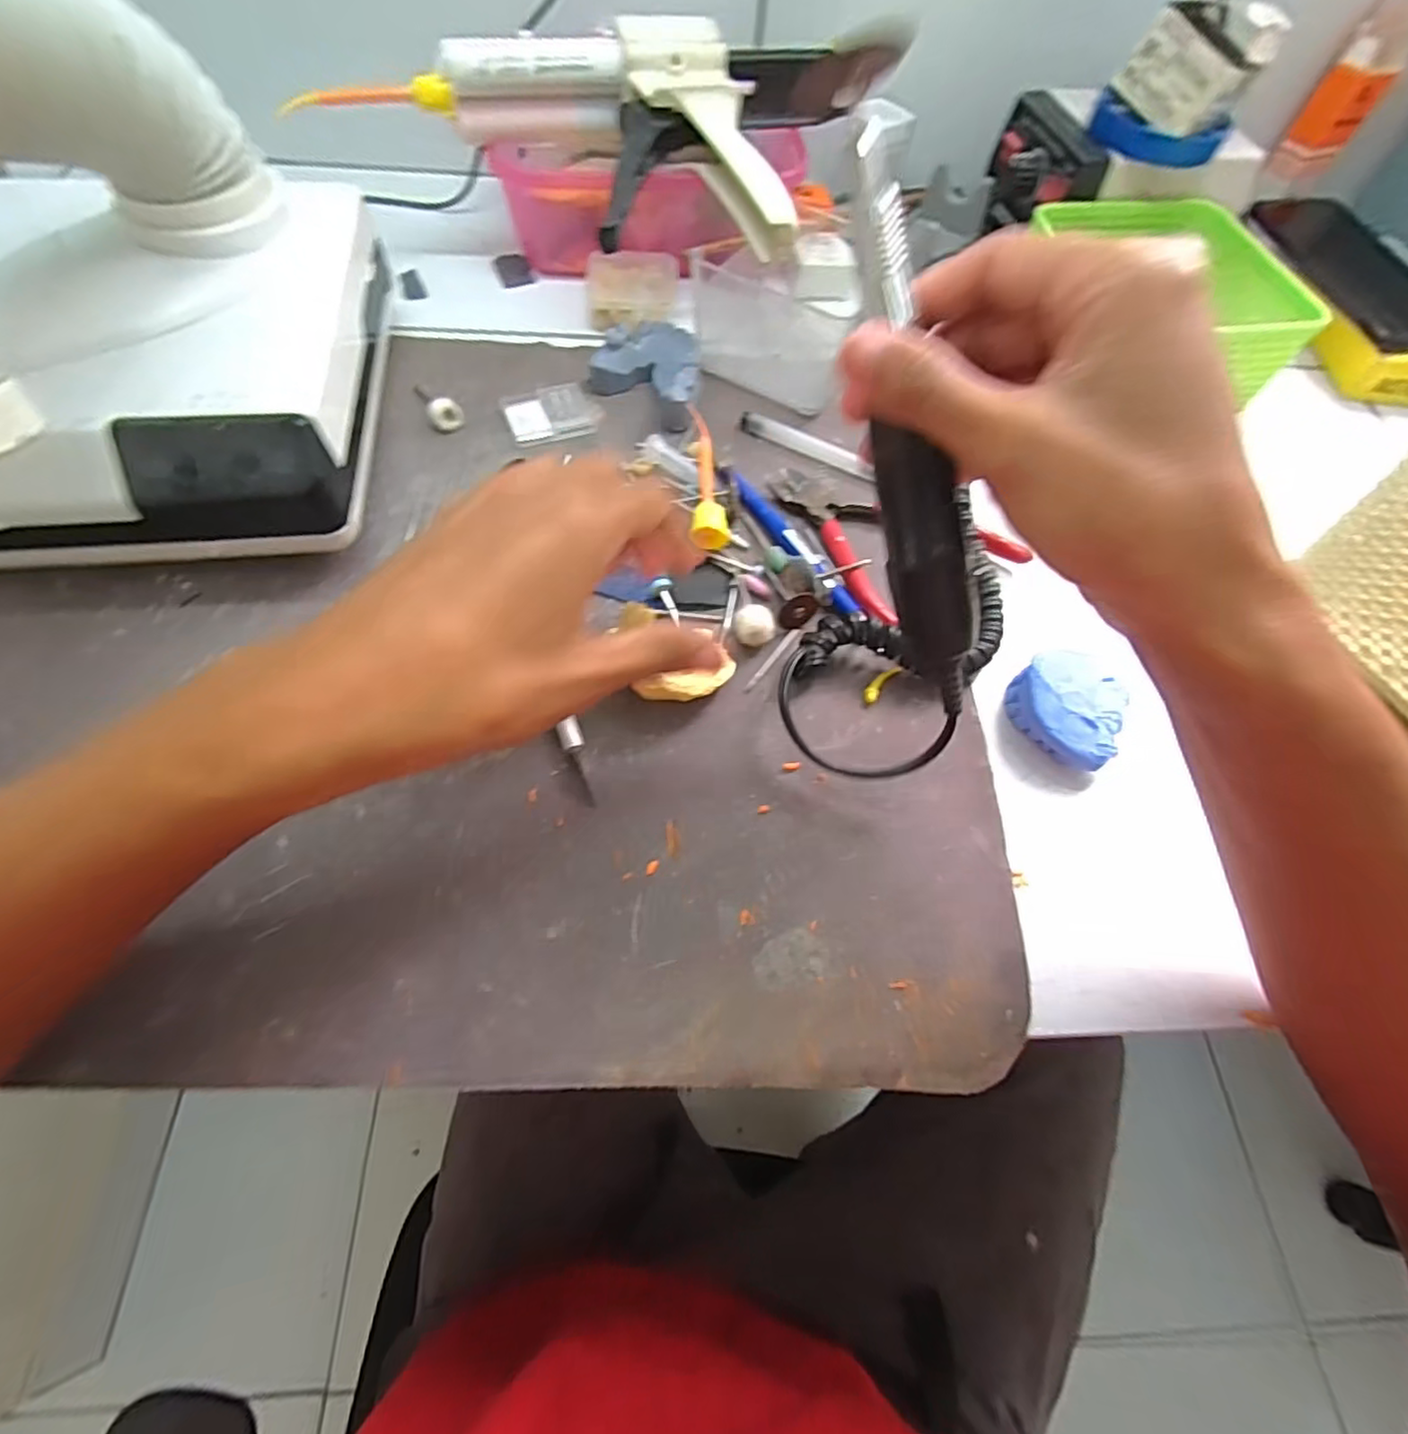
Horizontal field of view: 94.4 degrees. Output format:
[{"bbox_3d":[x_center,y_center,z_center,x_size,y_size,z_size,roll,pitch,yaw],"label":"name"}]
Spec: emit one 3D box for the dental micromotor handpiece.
[{"bbox_3d":[0.068,-0.085,0.210,0.022,0.021,0.179,-19,109,-11],"label":"dental micromotor handpiece"}]

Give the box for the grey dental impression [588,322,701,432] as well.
[{"bbox_3d":[-0.025,-0.201,0.373,0.063,0.023,0.056,30,65,11],"label":"grey dental impression"}]

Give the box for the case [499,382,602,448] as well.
[{"bbox_3d":[-0.085,-0.169,0.363,0.050,0.005,0.037,-17,65,-12],"label":"case"}]

